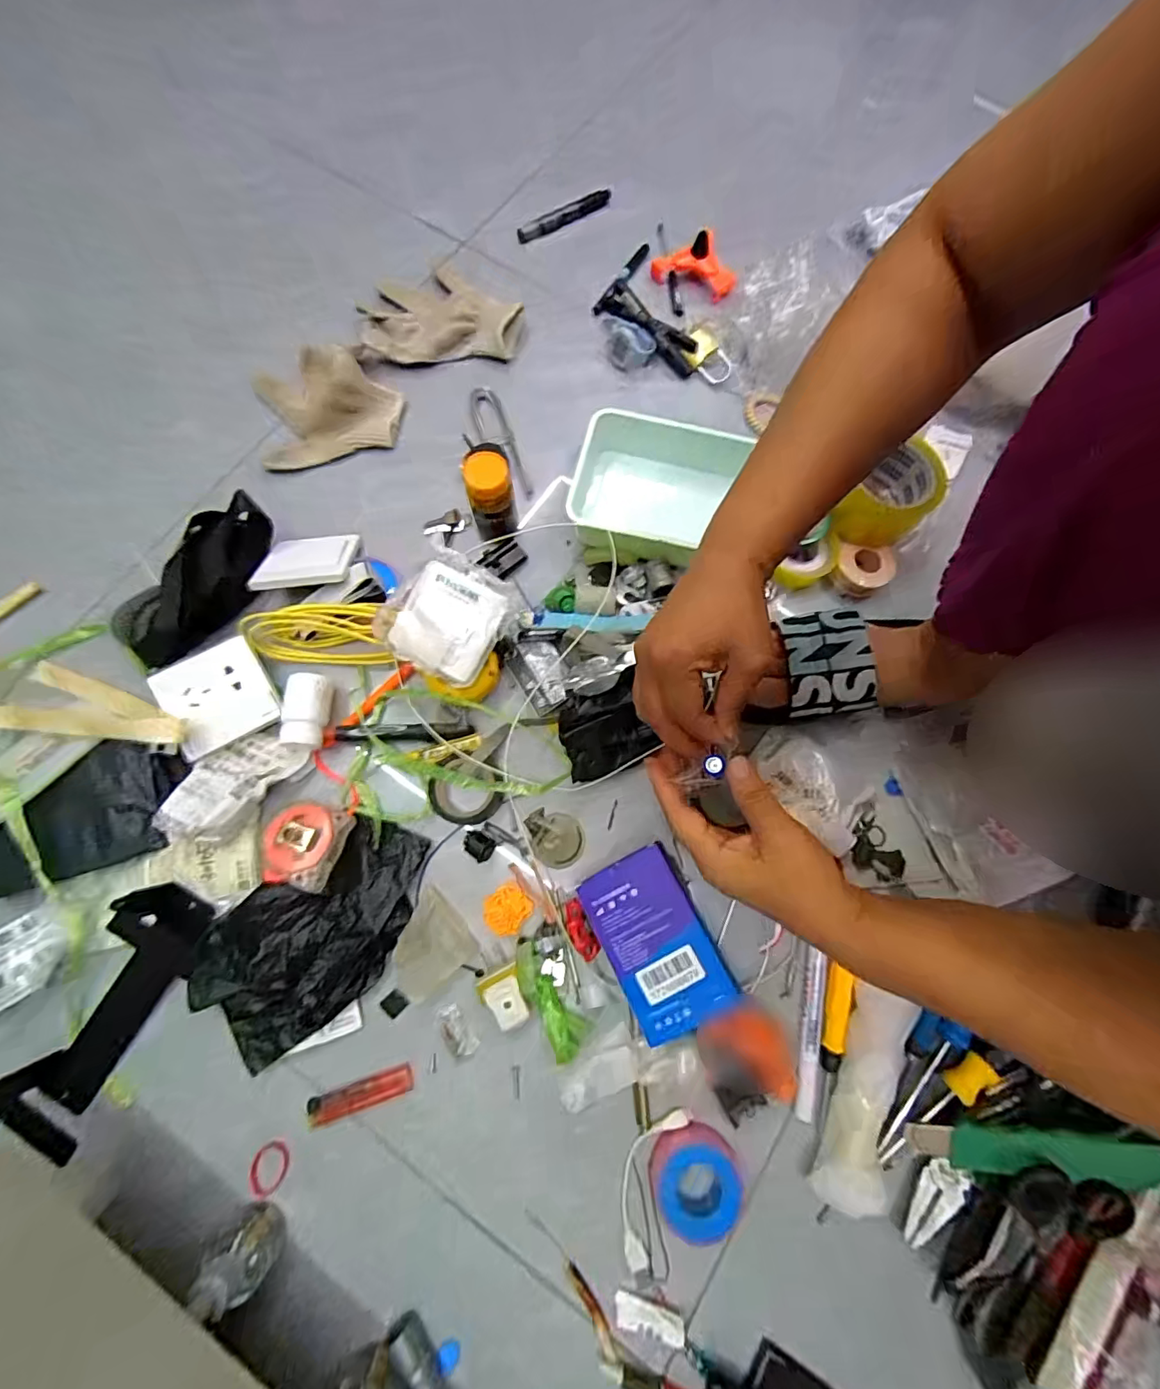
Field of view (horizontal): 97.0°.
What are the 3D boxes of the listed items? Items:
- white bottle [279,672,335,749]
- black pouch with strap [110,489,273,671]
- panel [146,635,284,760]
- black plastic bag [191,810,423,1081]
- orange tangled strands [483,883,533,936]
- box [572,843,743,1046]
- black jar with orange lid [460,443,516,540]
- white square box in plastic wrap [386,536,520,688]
[{"bbox_3d":[-0.248,0.016,0.472,0.037,0.032,0.066,3,76,0],"label":"white bottle"},{"bbox_3d":[-0.362,-0.105,0.492,0.070,0.061,0.177,24,77,5],"label":"black pouch with strap"},{"bbox_3d":[-0.329,0.002,0.465,0.088,0.016,0.087,-25,78,-7],"label":"panel"},{"bbox_3d":[-0.217,0.197,0.429,0.196,0.032,0.121,-35,79,-9],"label":"black plastic bag"},{"bbox_3d":[-0.064,0.187,0.447,0.037,0.008,0.039,0,76,-1],"label":"orange tangled strands"},{"bbox_3d":[0.060,0.197,0.412,0.083,0.010,0.128,-30,70,6],"label":"box"},{"bbox_3d":[-0.086,-0.193,0.502,0.042,0.086,0.046,0,76,-1],"label":"black jar with orange lid"},{"bbox_3d":[-0.118,-0.072,0.461,0.101,0.027,0.107,37,78,8],"label":"white square box in plastic wrap"}]

